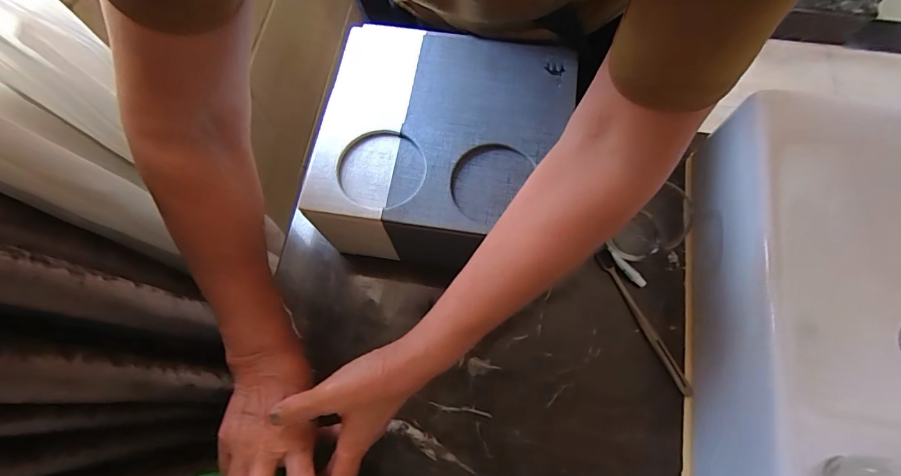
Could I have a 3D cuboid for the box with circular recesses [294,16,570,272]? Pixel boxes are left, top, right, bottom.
[{"bbox_3d":[-0.004,-0.087,0.496,0.250,0.148,0.251,10,71,5],"label":"box with circular recesses"}]

